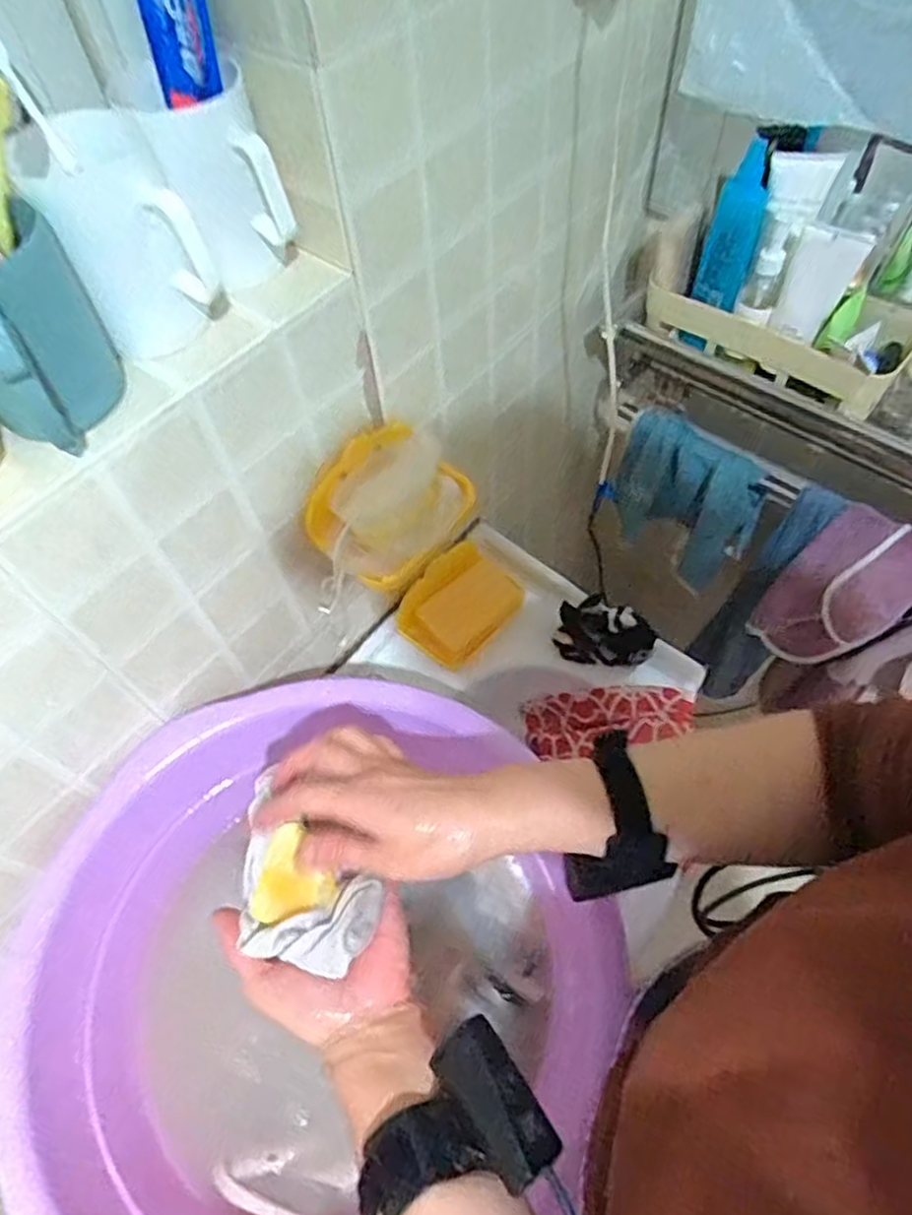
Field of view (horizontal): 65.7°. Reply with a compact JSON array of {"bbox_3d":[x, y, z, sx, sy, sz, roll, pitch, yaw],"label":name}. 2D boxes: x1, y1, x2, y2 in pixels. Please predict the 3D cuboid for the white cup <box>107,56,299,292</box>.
[{"bbox_3d":[-0.157,-0.278,0.466,0.078,0.112,0.079,-2,58,3],"label":"white cup"}]

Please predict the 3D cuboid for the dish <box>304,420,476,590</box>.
[{"bbox_3d":[-0.054,-0.091,0.614,0.092,0.073,0.142,35,66,23],"label":"dish"}]

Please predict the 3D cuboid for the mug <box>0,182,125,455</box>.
[{"bbox_3d":[-0.239,-0.151,0.393,0.084,0.103,0.103,-37,63,-18],"label":"mug"}]

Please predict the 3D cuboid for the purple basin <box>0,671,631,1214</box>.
[{"bbox_3d":[-0.109,0.263,0.539,0.405,0.124,0.406,-2,58,3],"label":"purple basin"}]

